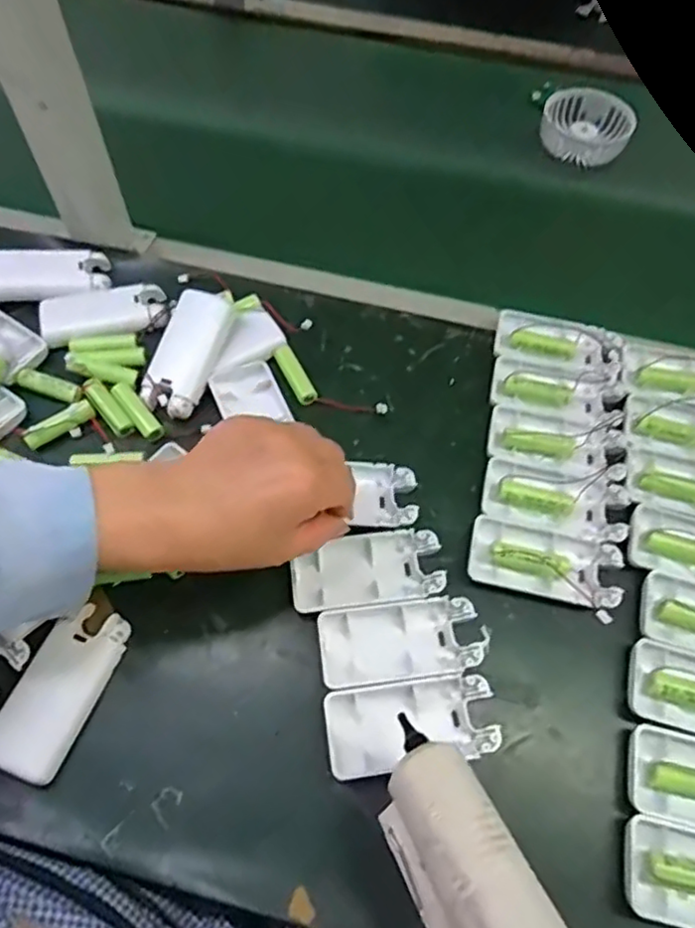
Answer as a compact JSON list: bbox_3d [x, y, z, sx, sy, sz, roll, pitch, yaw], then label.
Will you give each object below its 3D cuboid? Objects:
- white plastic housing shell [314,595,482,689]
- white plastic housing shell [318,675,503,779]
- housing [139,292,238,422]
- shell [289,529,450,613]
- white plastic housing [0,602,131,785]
[{"bbox_3d":[0.031,0.107,0.376,0.093,0.011,0.046,-6,63,-4],"label":"white plastic housing shell"},{"bbox_3d":[0.036,0.148,0.354,0.094,0.014,0.045,-6,63,-4],"label":"white plastic housing shell"},{"bbox_3d":[-0.118,-0.084,0.462,0.046,0.019,0.094,18,64,8],"label":"housing"},{"bbox_3d":[0.012,0.068,0.398,0.094,0.011,0.047,-6,63,-4],"label":"shell"},{"bbox_3d":[-0.166,0.130,0.361,0.043,0.015,0.093,19,64,9],"label":"white plastic housing"}]

